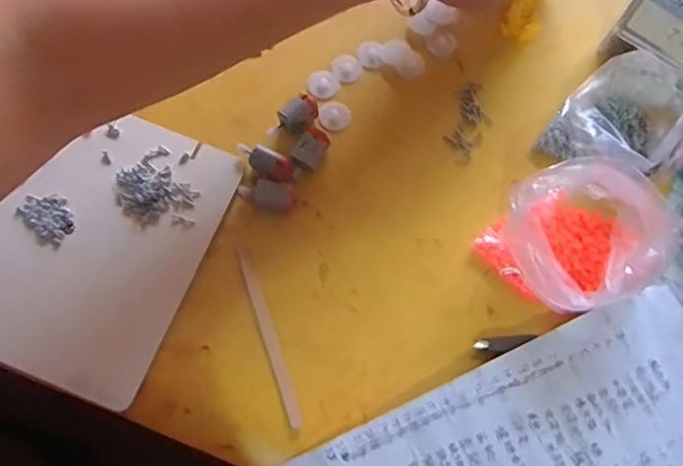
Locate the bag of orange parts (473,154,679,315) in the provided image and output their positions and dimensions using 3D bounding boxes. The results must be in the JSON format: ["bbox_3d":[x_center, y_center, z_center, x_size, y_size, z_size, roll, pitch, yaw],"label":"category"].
[{"bbox_3d":[0.148,0.001,0.350,0.094,0.059,0.089,-33,78,-11],"label":"bag of orange parts"}]

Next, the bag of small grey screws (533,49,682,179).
[{"bbox_3d":[0.194,-0.075,0.380,0.079,0.042,0.092,43,77,9],"label":"bag of small grey screws"}]

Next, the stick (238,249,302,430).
[{"bbox_3d":[-0.046,0.065,0.351,0.009,0.004,0.115,-17,76,-7],"label":"stick"}]

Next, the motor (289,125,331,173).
[{"bbox_3d":[-0.021,-0.057,0.381,0.018,0.018,0.029,33,75,7],"label":"motor"}]

